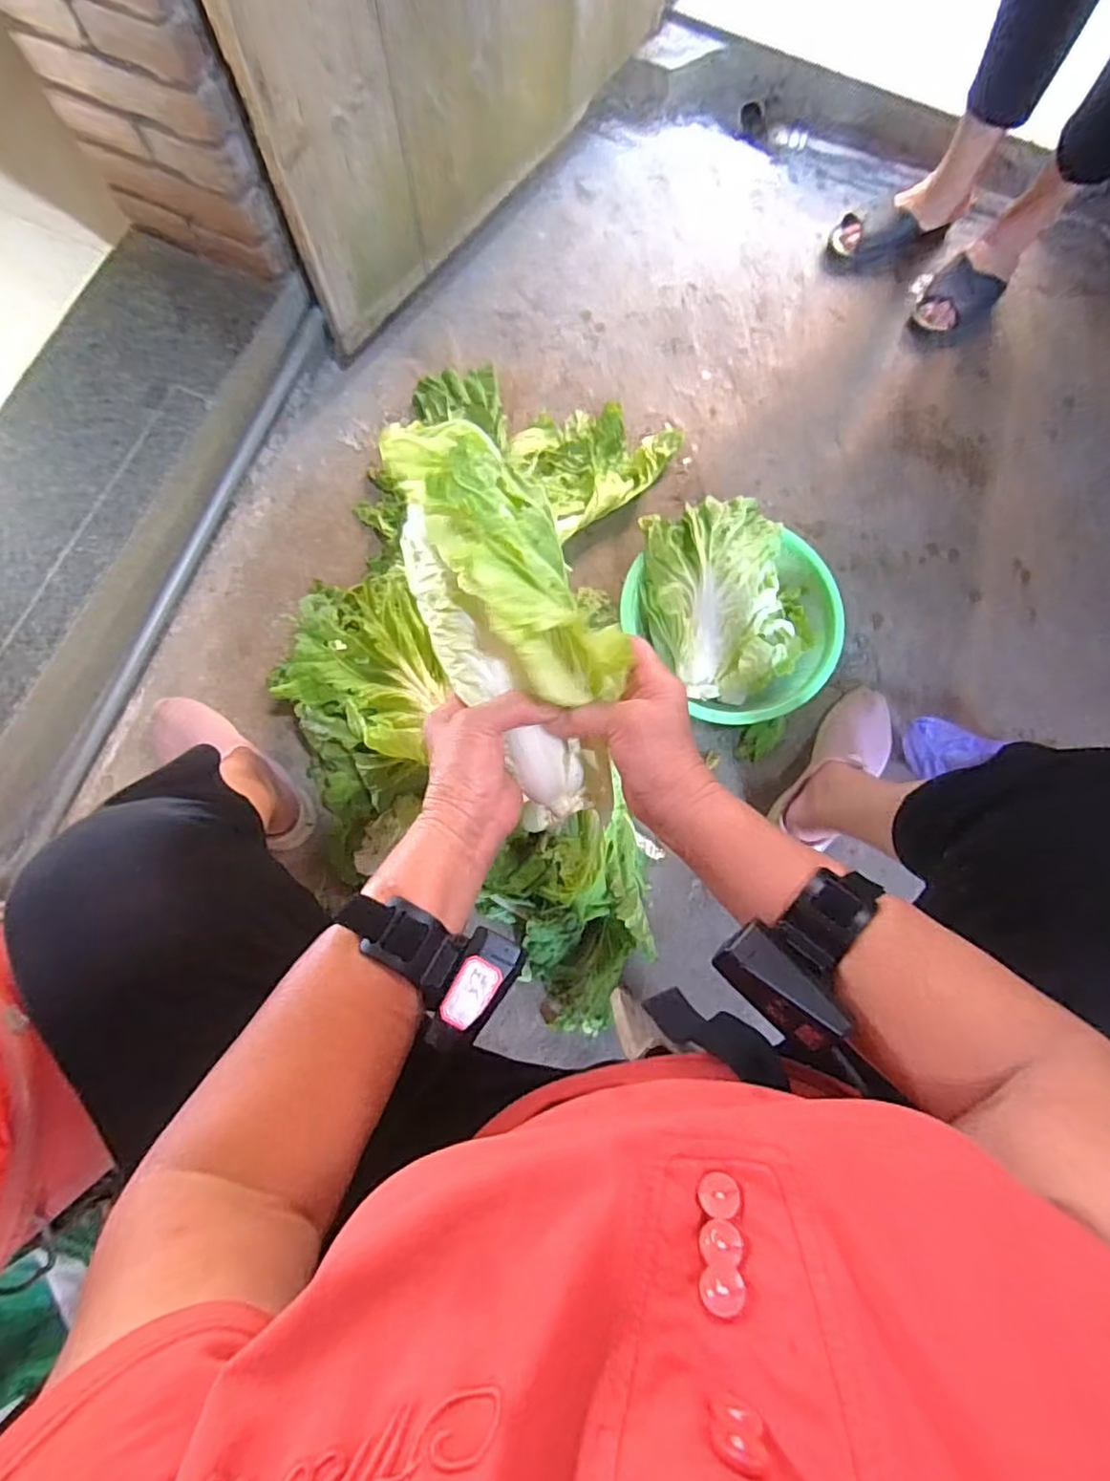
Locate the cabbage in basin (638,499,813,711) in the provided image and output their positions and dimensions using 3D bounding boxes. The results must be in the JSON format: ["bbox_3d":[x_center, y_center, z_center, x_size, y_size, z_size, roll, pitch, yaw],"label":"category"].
[{"bbox_3d":[0.228,-0.194,0.848,0.198,0.098,0.253,-22,80,-7],"label":"cabbage in basin"}]

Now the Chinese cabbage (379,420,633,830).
[{"bbox_3d":[-0.025,-0.074,0.413,0.105,0.080,0.267,-23,102,-6],"label":"Chinese cabbage"}]

